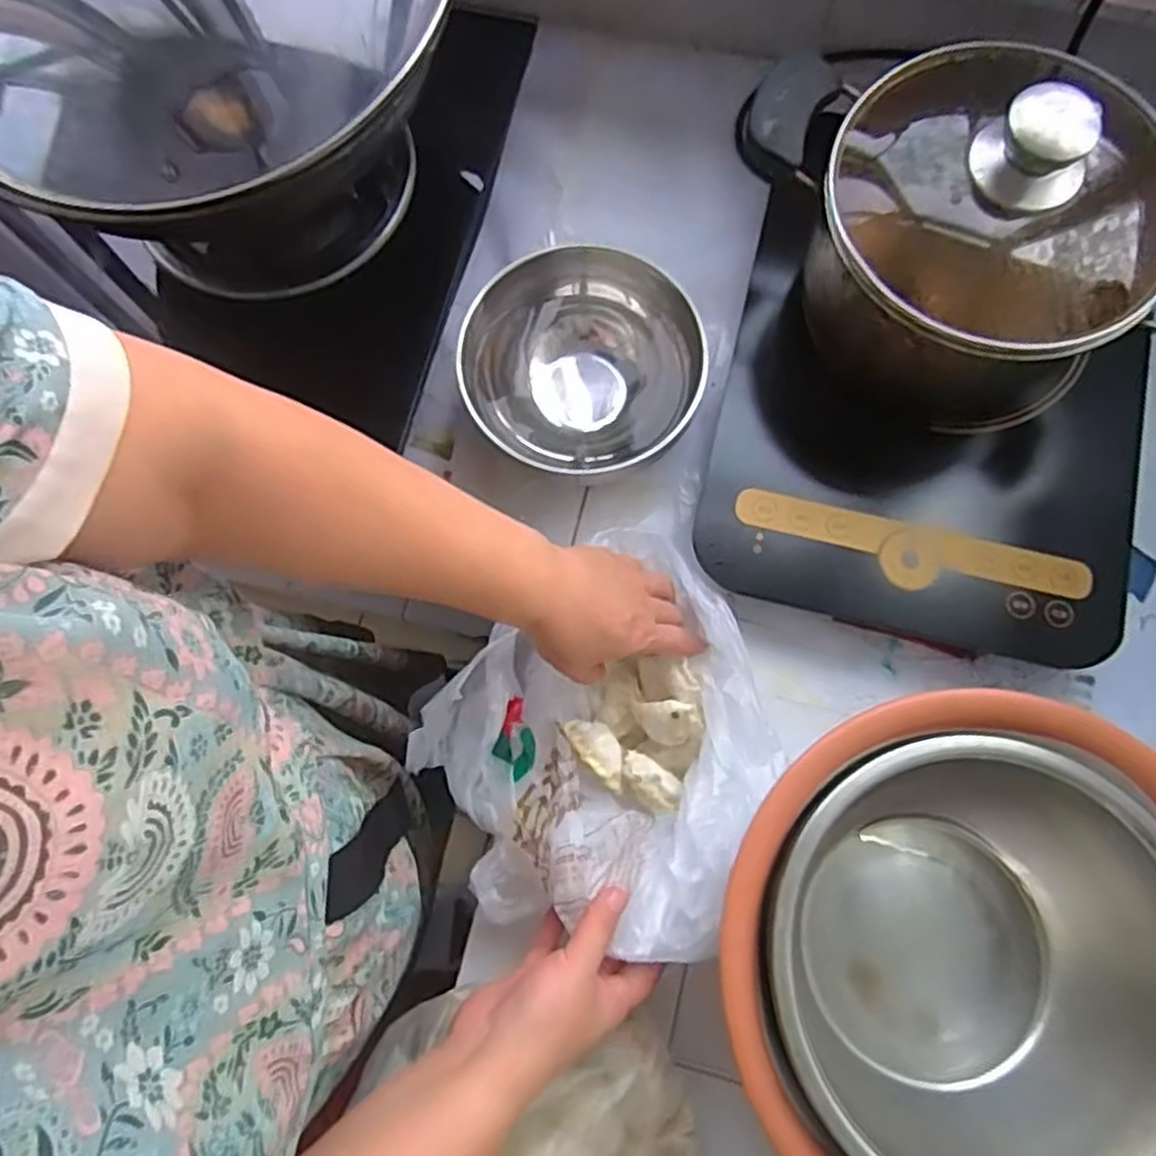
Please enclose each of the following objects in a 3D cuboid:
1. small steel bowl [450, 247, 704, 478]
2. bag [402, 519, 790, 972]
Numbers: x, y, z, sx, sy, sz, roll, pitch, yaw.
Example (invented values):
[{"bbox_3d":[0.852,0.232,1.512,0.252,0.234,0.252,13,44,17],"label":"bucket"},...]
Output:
[{"bbox_3d":[0.005,-0.157,0.581,0.170,0.067,0.163,0,77,1],"label":"small steel bowl"},{"bbox_3d":[0.014,0.100,0.508,0.215,0.084,0.247,27,79,7],"label":"bag"}]

